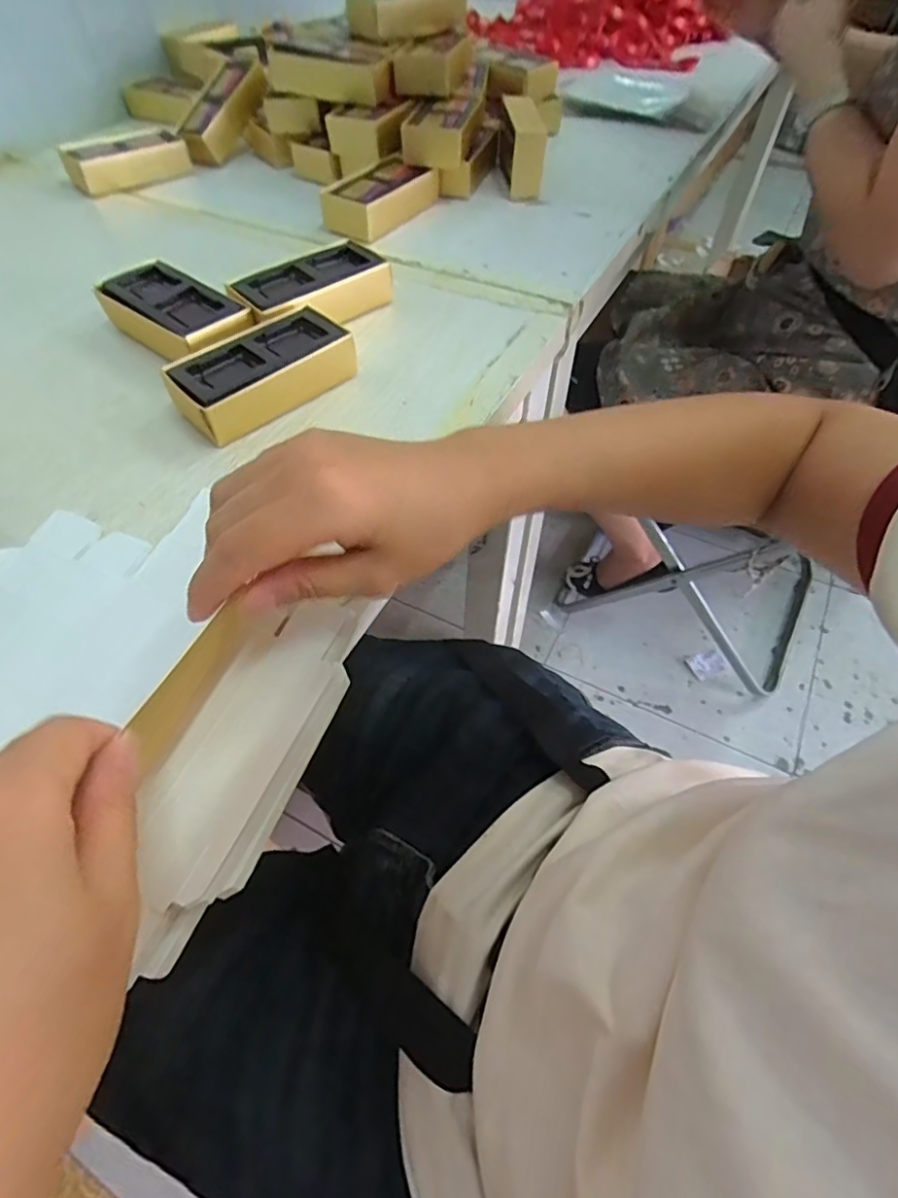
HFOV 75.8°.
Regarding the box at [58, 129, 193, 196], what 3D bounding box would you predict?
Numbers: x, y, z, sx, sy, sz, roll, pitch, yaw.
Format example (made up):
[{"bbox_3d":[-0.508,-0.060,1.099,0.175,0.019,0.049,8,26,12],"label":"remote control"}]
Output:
[{"bbox_3d":[-0.345,-0.469,0.621,0.120,0.036,0.067,-34,61,-21],"label":"box"}]

